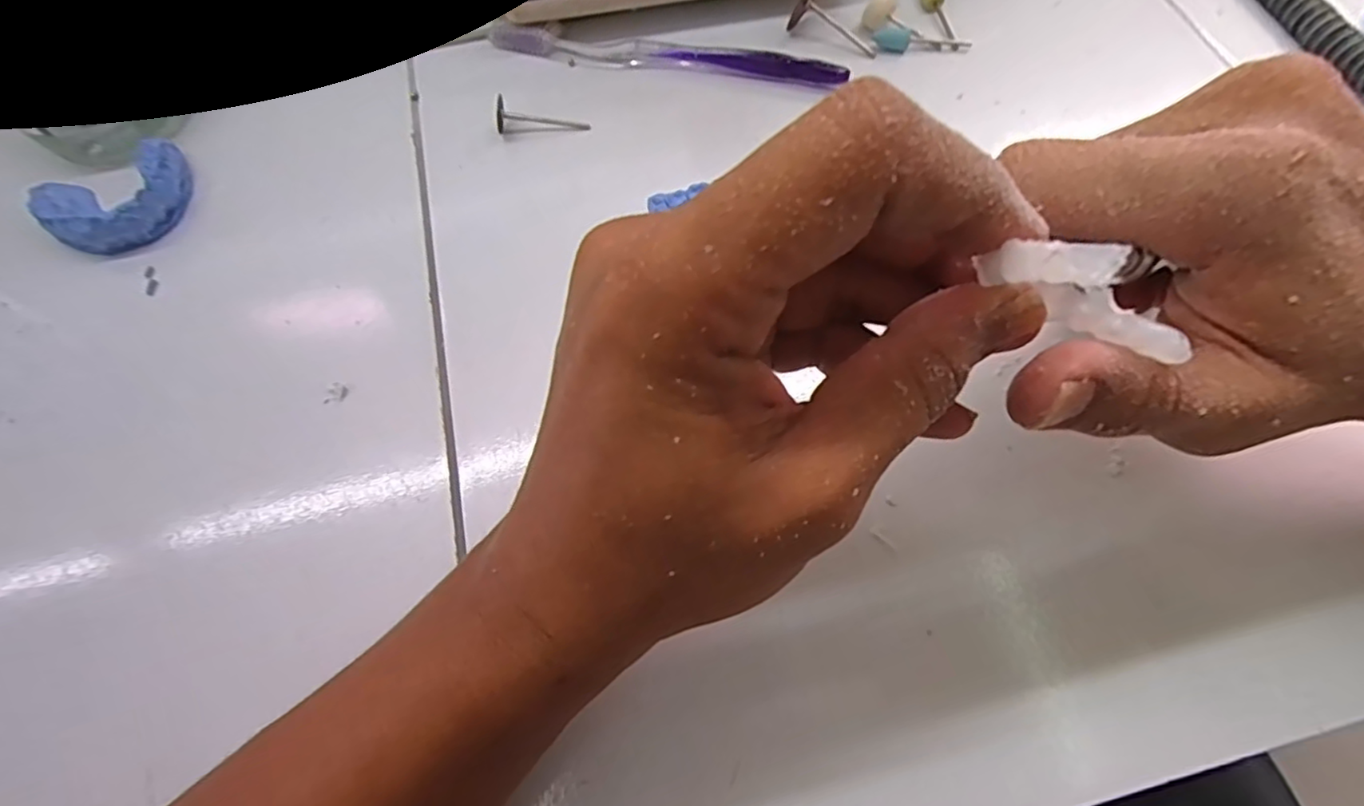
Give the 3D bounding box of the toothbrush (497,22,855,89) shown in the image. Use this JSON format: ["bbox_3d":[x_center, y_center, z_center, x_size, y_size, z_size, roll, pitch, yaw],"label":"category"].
[{"bbox_3d":[-0.011,-0.179,0.312,0.184,0.012,0.011,10,66,7],"label":"toothbrush"}]

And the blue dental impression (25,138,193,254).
[{"bbox_3d":[-0.258,-0.092,0.276,0.059,0.018,0.051,-27,69,-9],"label":"blue dental impression"}]

